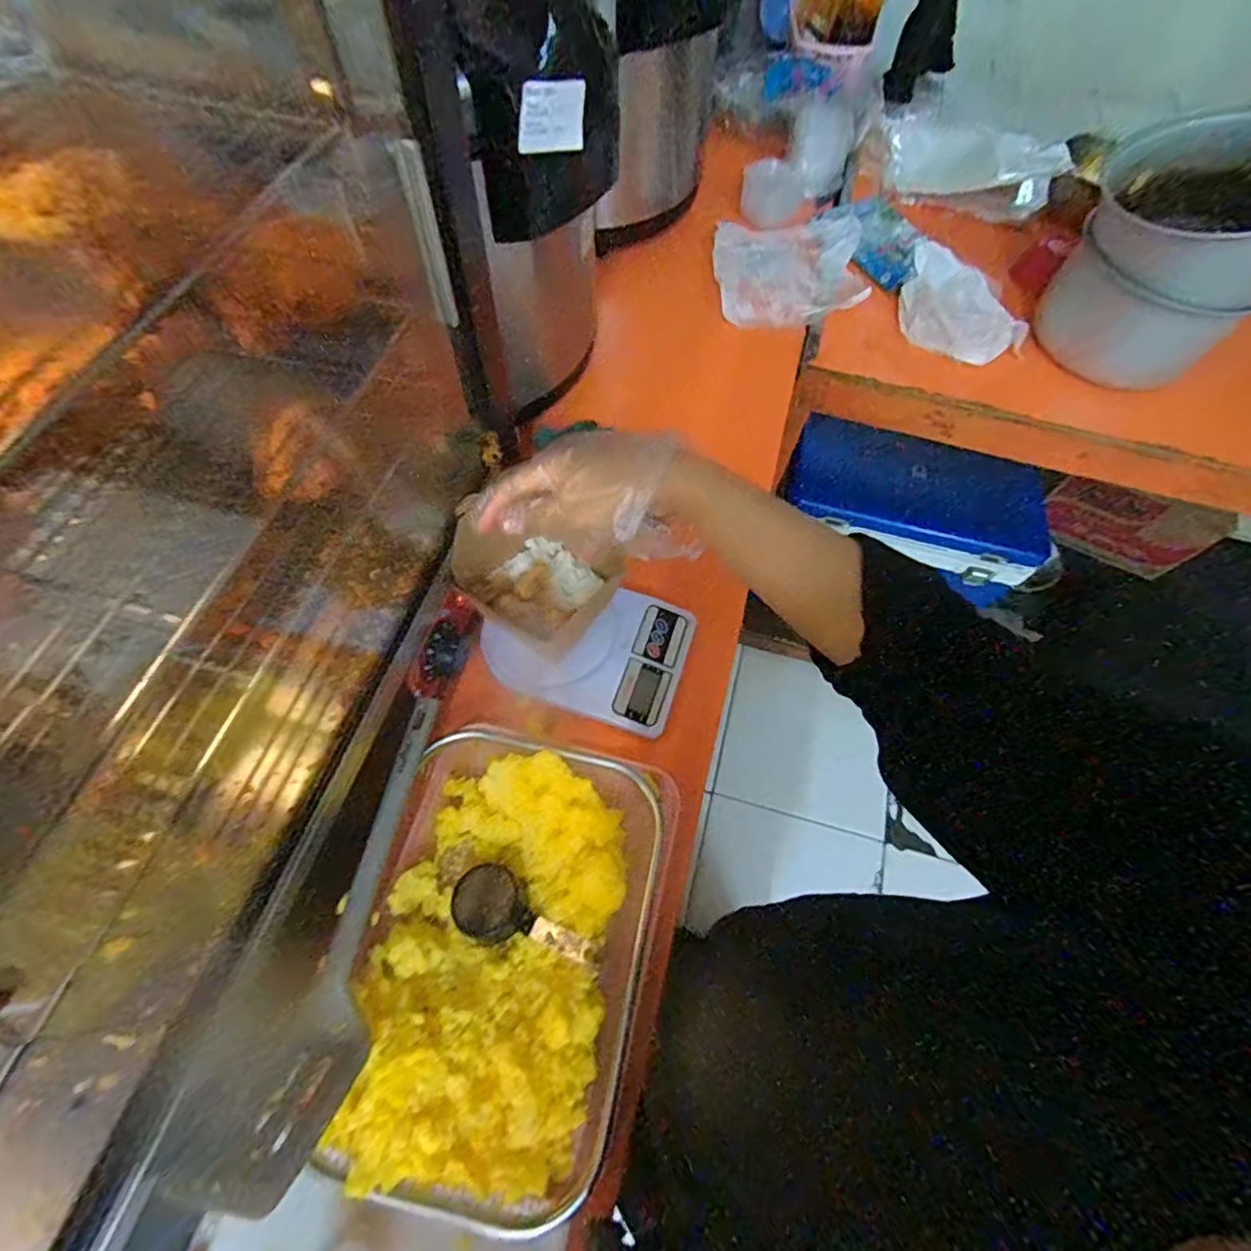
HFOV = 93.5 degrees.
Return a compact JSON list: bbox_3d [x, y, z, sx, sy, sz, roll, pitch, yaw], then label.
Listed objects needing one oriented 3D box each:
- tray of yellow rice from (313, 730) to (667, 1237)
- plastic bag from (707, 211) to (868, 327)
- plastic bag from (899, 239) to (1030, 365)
[{"bbox_3d":[-0.094,0.246,0.453,0.211,0.055,0.304,12,64,4],"label":"tray of yellow rice"},{"bbox_3d":[0.236,-0.522,0.864,0.216,0.036,0.218,5,63,0],"label":"plastic bag"},{"bbox_3d":[0.457,-0.442,0.816,0.117,0.060,0.195,-29,68,-15],"label":"plastic bag"}]

